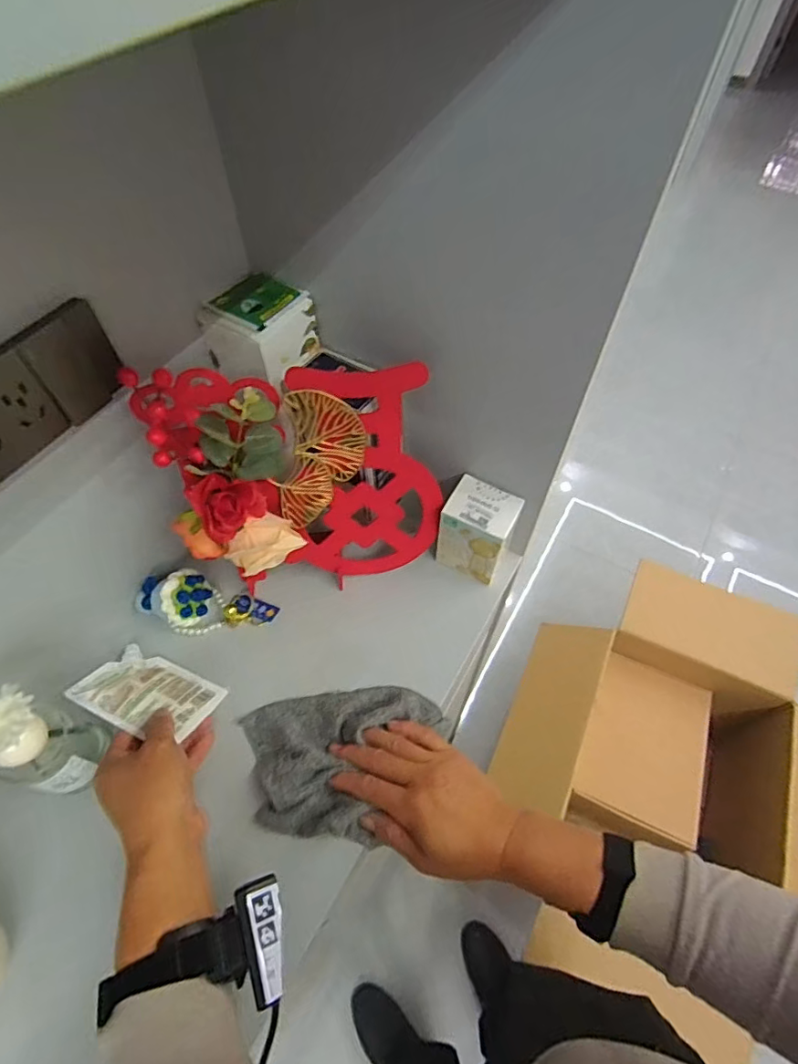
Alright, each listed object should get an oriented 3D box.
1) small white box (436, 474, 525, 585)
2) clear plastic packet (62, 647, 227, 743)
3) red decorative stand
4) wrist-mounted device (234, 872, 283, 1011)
[{"bbox_3d":[0.082,0.000,0.546,0.070,0.091,0.061,25,60,15],"label":"small white box"},{"bbox_3d":[-0.237,0.151,0.487,0.121,0.013,0.085,21,25,10],"label":"clear plastic packet"},{"bbox_3d":[-0.081,-0.038,0.479,0.232,0.222,0.099,-11,58,-7],"label":"red decorative stand"},{"bbox_3d":[-0.096,0.278,0.352,0.029,0.014,0.069,4,54,-25],"label":"wrist-mounted device"}]

